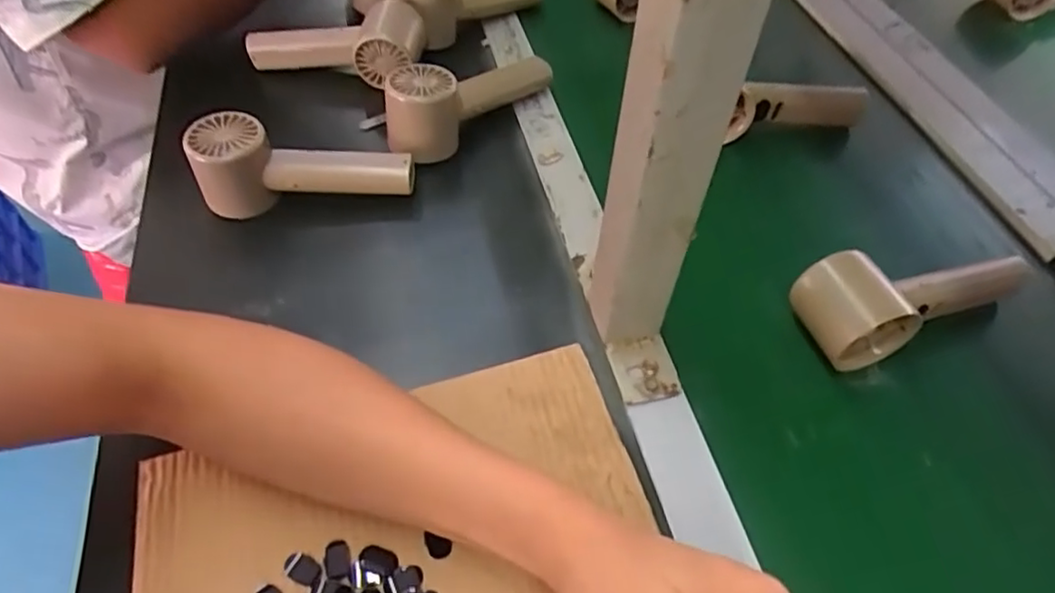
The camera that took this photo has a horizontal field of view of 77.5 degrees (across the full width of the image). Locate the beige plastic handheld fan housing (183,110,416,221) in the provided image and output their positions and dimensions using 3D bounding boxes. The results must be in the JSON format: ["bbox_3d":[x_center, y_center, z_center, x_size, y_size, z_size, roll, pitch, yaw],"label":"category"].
[{"bbox_3d":[-0.173,-0.098,0.508,0.157,0.064,0.062,5,53,5],"label":"beige plastic handheld fan housing"}]

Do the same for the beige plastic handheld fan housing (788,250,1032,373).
[{"bbox_3d":[0.257,-0.008,0.439,0.162,0.061,0.057,-20,55,-13],"label":"beige plastic handheld fan housing"}]

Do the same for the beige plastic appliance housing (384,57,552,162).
[{"bbox_3d":[-0.050,-0.175,0.562,0.053,0.065,0.158,38,62,26],"label":"beige plastic appliance housing"}]

